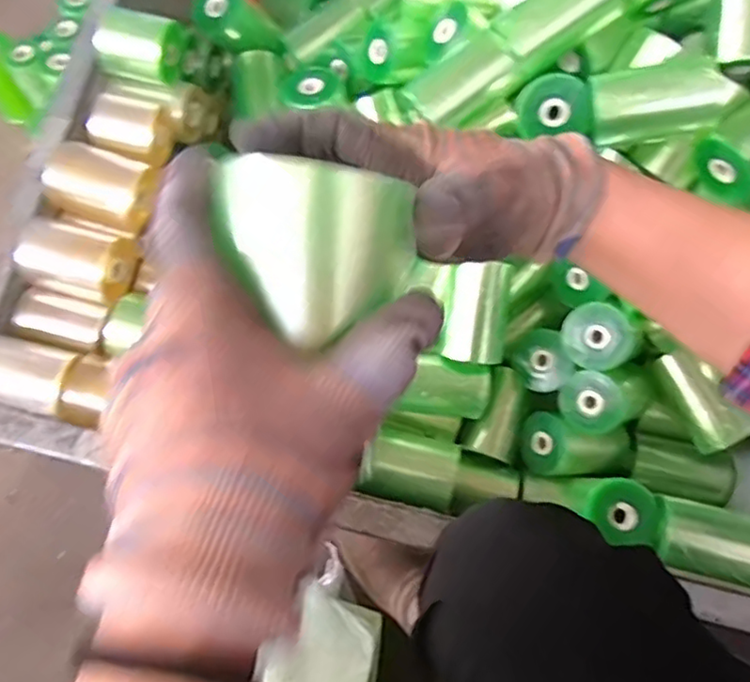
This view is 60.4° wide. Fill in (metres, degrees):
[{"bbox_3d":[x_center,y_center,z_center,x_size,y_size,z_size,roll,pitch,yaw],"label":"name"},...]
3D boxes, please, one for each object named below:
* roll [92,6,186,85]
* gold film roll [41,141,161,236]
[{"bbox_3d":[-0.245,-0.309,0.674,0.077,0.053,0.058,5,69,1],"label":"roll"},{"bbox_3d":[-0.275,-0.155,0.645,0.094,0.047,0.070,17,69,5],"label":"gold film roll"}]

